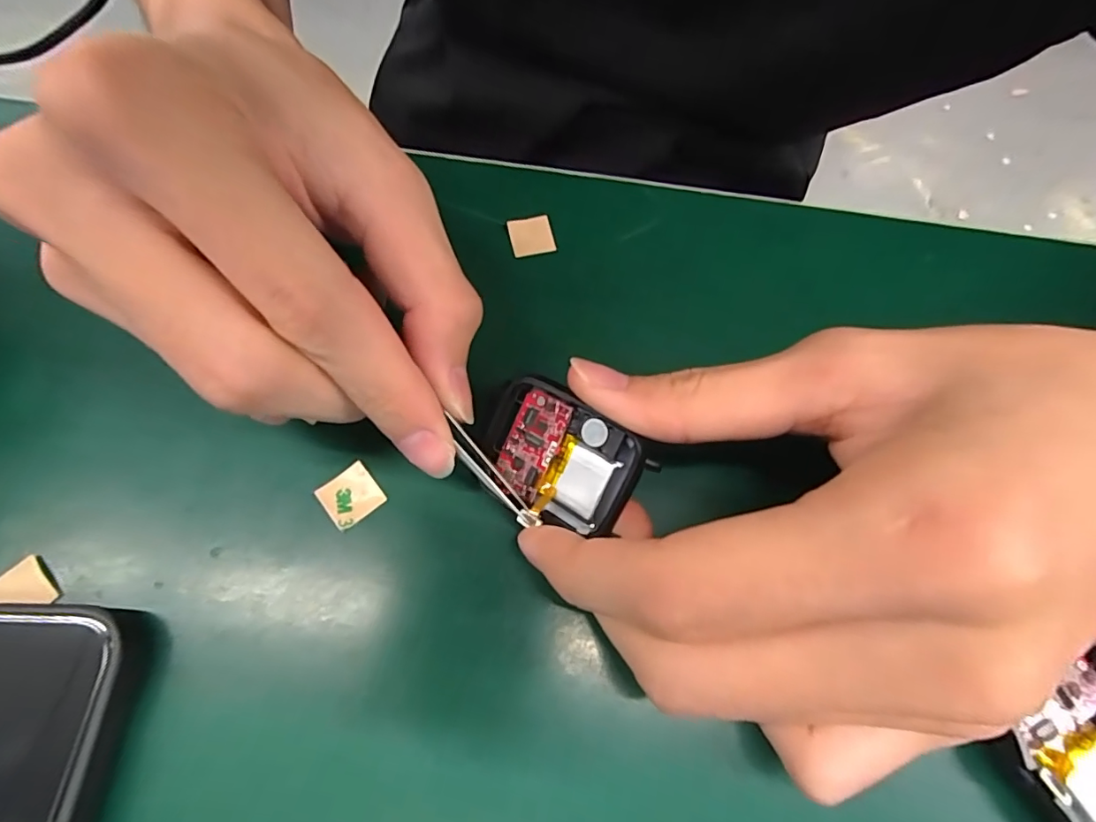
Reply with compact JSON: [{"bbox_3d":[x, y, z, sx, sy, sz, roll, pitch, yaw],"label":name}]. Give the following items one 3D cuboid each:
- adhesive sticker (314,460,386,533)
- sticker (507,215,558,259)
[{"bbox_3d":[-0.057,0.024,0.146,0.015,0.004,0.015,-38,74,-16],"label":"adhesive sticker"},{"bbox_3d":[-0.006,-0.064,0.187,0.015,0.004,0.015,-13,81,-4],"label":"sticker"}]

